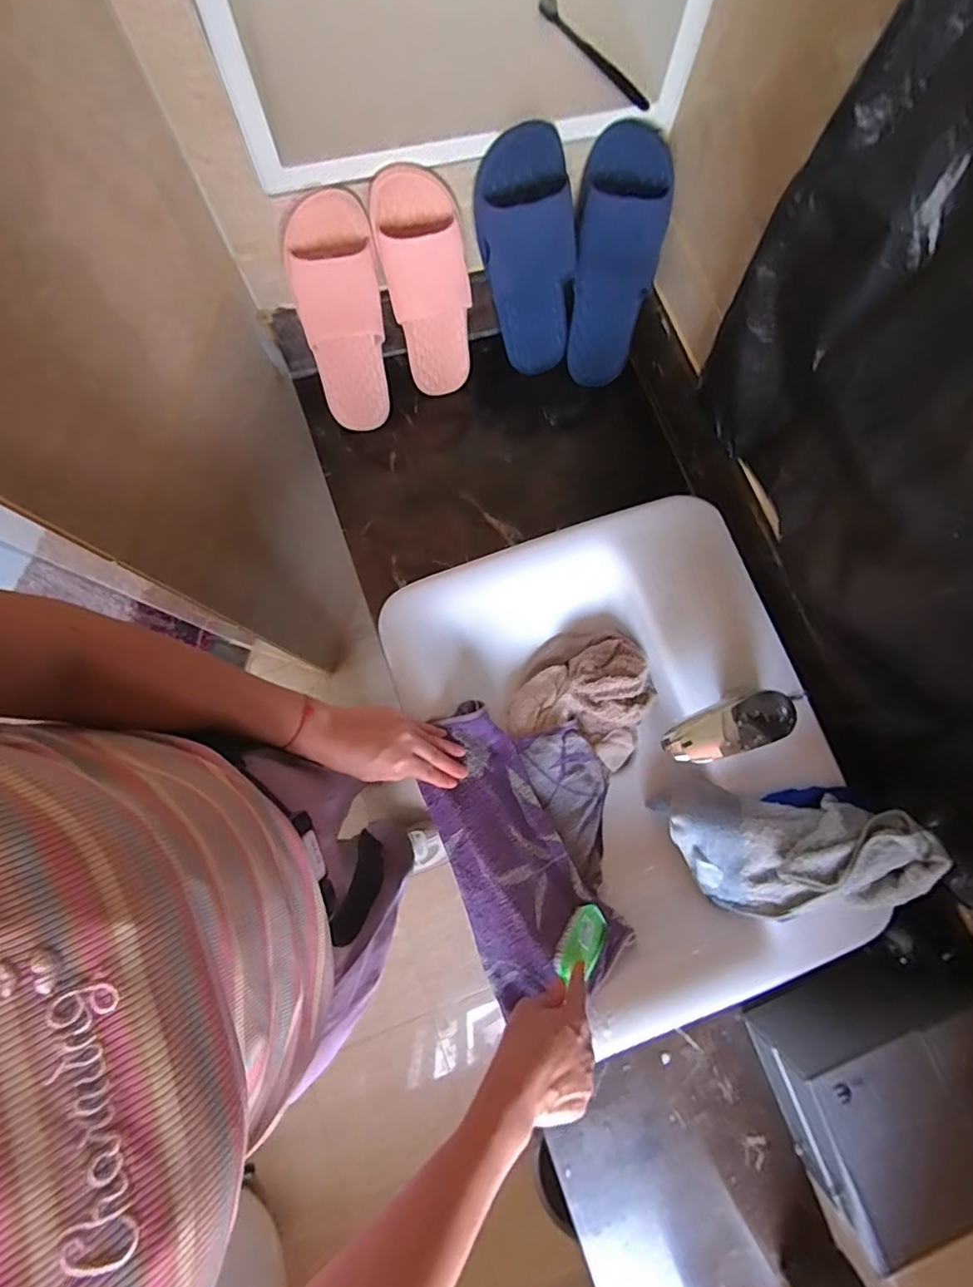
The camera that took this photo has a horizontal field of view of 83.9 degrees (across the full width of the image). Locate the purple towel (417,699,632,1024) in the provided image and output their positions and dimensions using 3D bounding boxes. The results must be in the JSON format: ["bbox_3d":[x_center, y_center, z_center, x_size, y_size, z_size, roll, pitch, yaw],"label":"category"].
[{"bbox_3d":[0.061,0.215,0.619,0.203,0.109,0.307,-21,80,-5],"label":"purple towel"}]

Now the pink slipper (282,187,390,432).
[{"bbox_3d":[-0.179,-0.393,0.679,0.103,0.269,0.060,5,59,0],"label":"pink slipper"}]

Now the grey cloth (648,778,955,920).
[{"bbox_3d":[0.313,0.220,0.565,0.256,0.060,0.132,-2,77,25],"label":"grey cloth"}]

